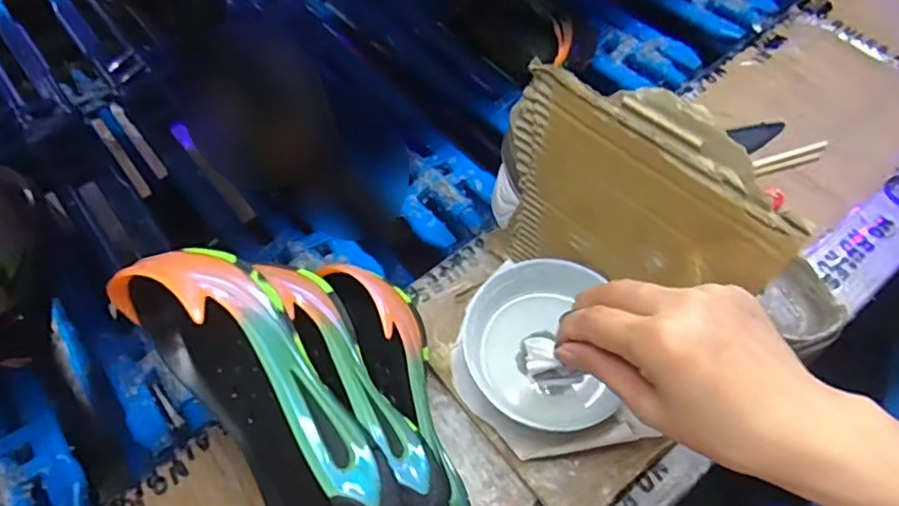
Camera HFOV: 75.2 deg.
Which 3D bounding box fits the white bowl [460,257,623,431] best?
[{"bbox_3d":[0.057,0.064,0.398,0.093,0.061,0.101,-1,60,2],"label":"white bowl"}]

